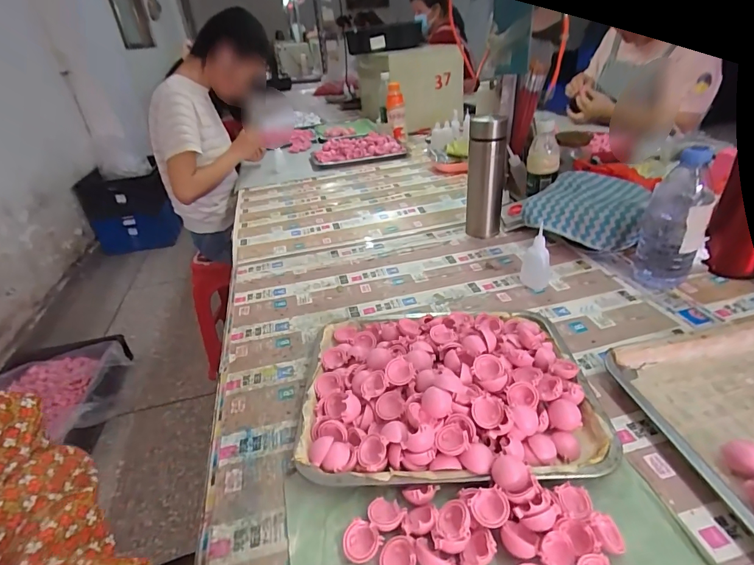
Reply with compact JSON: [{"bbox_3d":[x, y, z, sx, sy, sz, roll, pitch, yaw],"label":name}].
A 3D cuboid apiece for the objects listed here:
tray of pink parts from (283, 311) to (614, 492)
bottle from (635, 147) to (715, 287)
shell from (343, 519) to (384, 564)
[{"bbox_3d":[0.070,0.103,0.450,0.296,0.053,0.240,-4,31,4],"label":"tray of pink parts"},{"bbox_3d":[0.409,-0.085,0.568,0.067,0.193,0.068,13,36,28],"label":"bottle"},{"bbox_3d":[-0.012,0.208,0.328,0.028,0.017,0.027,-4,31,3],"label":"shell"}]

